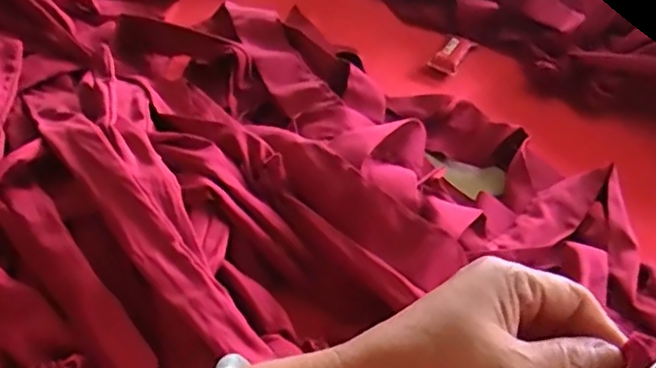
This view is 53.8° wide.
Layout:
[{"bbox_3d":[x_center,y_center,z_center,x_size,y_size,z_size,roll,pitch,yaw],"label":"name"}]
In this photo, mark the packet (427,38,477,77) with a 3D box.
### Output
[{"bbox_3d":[0.131,-0.137,0.672,0.028,0.012,0.067,25,50,15],"label":"packet"}]

